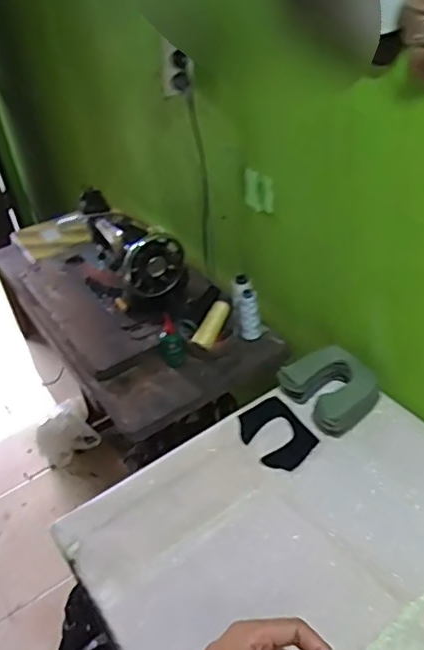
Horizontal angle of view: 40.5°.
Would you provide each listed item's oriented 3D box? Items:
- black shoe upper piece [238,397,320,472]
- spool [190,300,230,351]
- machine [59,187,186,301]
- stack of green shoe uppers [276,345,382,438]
[{"bbox_3d":[0.115,0.197,1.034,0.109,0.006,0.138,-31,55,-24],"label":"black shoe upper piece"},{"bbox_3d":[0.003,-0.002,1.208,0.036,0.035,0.119,19,65,28],"label":"spool"},{"bbox_3d":[-0.202,-0.173,1.366,0.151,0.225,0.365,-22,41,-18],"label":"machine"},{"bbox_3d":[0.216,0.111,1.061,0.136,0.087,0.152,-31,45,-27],"label":"stack of green shoe uppers"}]

